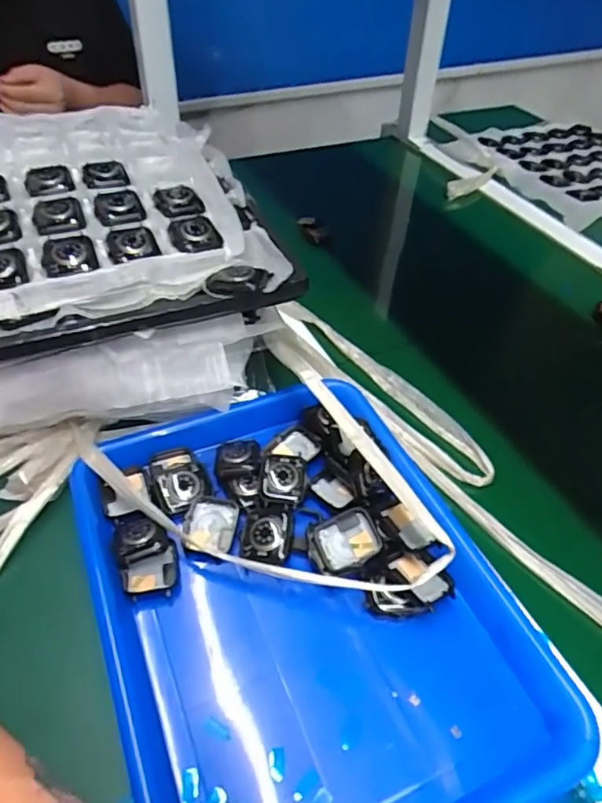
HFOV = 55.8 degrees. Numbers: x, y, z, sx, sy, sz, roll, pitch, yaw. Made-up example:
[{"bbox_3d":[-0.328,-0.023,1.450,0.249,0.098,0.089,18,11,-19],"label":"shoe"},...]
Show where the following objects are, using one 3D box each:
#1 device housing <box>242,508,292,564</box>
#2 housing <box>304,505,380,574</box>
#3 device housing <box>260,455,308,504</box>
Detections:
[{"bbox_3d":[-0.025,0.097,0.417,0.034,0.012,0.041,5,46,4],"label":"device housing"},{"bbox_3d":[0.031,0.101,0.408,0.050,0.009,0.040,-21,63,-3],"label":"housing"},{"bbox_3d":[-0.013,0.060,0.447,0.036,0.012,0.043,0,45,-1],"label":"device housing"}]

